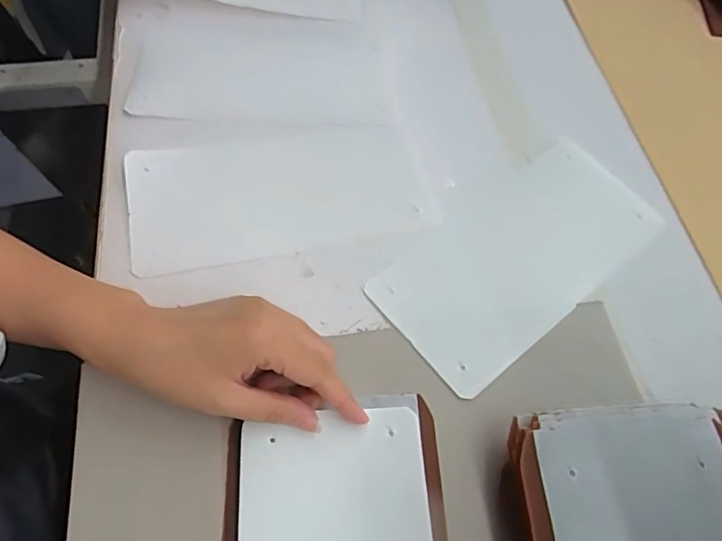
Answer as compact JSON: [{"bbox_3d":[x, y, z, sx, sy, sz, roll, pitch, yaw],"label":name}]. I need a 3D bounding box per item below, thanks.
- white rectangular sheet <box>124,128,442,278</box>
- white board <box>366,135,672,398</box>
[{"bbox_3d":[-0.064,-0.064,0.424,0.231,0.012,0.115,-10,64,-10],"label":"white rectangular sheet"},{"bbox_3d":[0.124,-0.013,0.409,0.230,0.007,0.112,-36,68,-19],"label":"white board"}]

